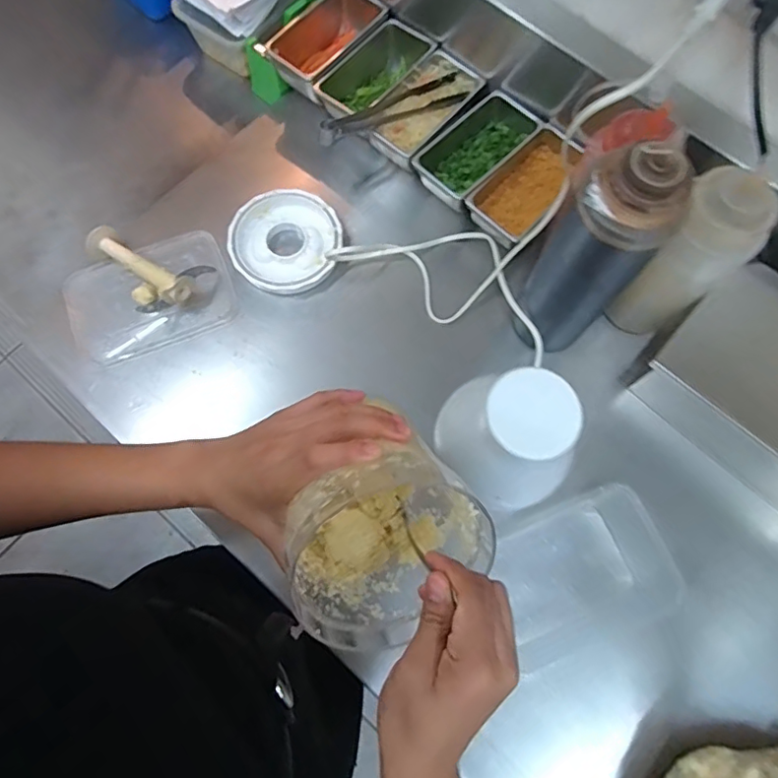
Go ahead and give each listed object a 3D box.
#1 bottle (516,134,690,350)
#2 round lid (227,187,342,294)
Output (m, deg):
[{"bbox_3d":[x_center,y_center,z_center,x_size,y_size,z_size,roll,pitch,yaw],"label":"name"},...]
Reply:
[{"bbox_3d":[0.171,-0.112,0.477,0.072,0.250,0.071,-8,74,-3],"label":"bottle"},{"bbox_3d":[-0.115,-0.165,0.616,0.120,0.024,0.114,0,74,0],"label":"round lid"}]

